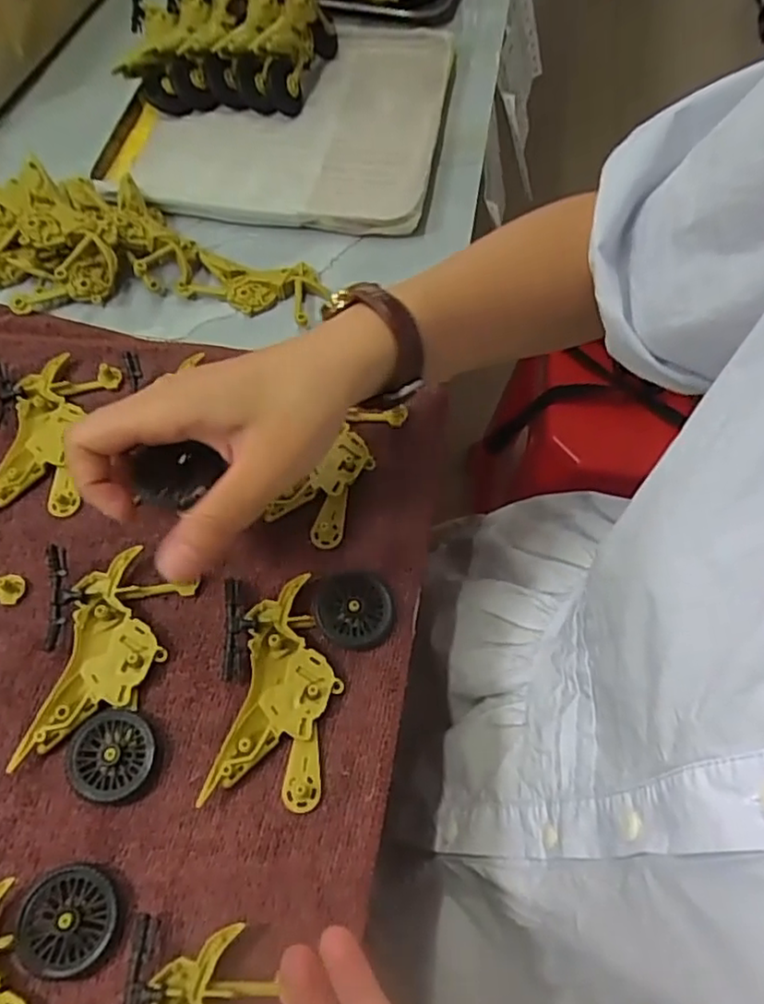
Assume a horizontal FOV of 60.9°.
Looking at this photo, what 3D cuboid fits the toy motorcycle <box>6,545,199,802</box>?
[{"bbox_3d":[-0.129,0.075,0.298,0.064,0.014,0.104,6,62,1],"label":"toy motorcycle"}]

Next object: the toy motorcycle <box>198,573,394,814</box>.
[{"bbox_3d":[-0.036,0.082,0.298,0.078,0.009,0.101,0,62,-2],"label":"toy motorcycle"}]

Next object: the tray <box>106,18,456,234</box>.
[{"bbox_3d":[-0.067,-0.313,0.520,0.228,0.018,0.260,8,62,2],"label":"tray"}]

